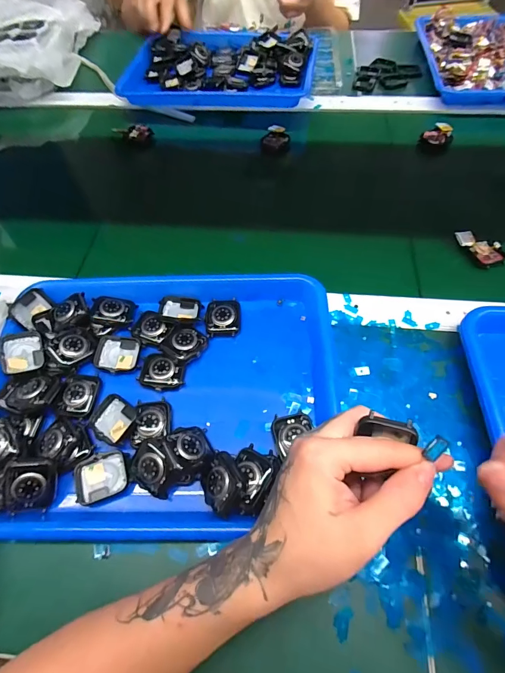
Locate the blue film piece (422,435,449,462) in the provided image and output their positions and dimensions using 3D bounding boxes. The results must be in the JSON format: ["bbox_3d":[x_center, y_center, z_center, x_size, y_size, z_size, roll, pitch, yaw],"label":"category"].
[{"bbox_3d":[0.107,0.064,0.205,0.009,0.004,0.012,36,87,11],"label":"blue film piece"}]

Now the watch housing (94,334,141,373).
[{"bbox_3d":[-0.137,0.018,0.364,0.040,0.013,0.040,4,61,3],"label":"watch housing"}]

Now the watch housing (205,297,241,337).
[{"bbox_3d":[-0.031,-0.023,0.383,0.037,0.010,0.044,-1,61,0],"label":"watch housing"}]

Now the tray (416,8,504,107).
[{"bbox_3d":[0.458,-0.525,0.665,0.274,0.032,0.320,5,61,5],"label":"tray"}]

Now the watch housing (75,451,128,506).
[{"bbox_3d":[-0.130,0.122,0.309,0.042,0.008,0.037,-17,62,-10],"label":"watch housing"}]

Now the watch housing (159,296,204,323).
[{"bbox_3d":[-0.078,-0.030,0.389,0.043,0.008,0.039,9,47,-6],"label":"watch housing"}]

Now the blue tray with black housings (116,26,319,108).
[{"bbox_3d":[-0.052,-0.494,0.640,0.323,0.038,0.254,7,61,6],"label":"blue tray with black housings"}]

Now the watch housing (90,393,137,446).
[{"bbox_3d":[-0.129,0.076,0.329,0.040,0.008,0.038,28,64,15],"label":"watch housing"}]

